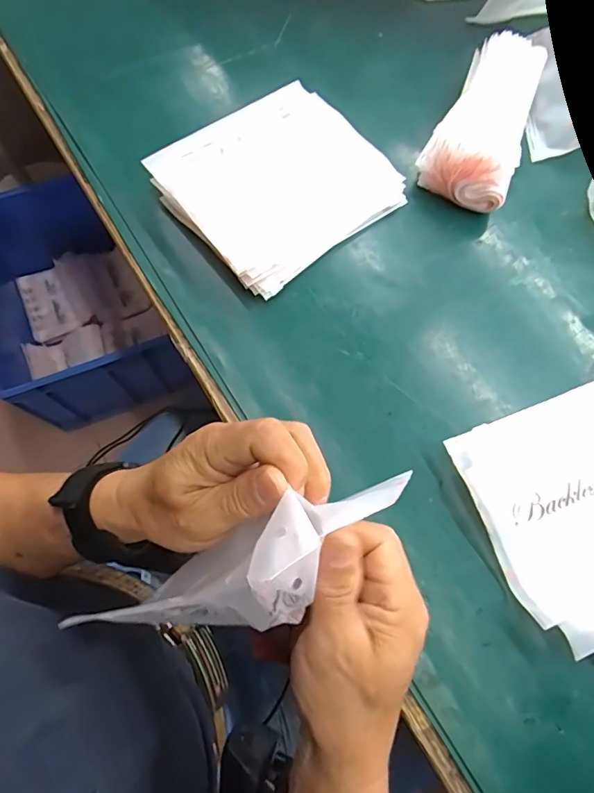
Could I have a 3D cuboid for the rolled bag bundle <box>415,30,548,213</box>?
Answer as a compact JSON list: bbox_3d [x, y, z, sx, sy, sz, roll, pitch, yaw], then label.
[{"bbox_3d":[0.195,-0.289,0.477,0.085,0.050,0.201,23,72,6],"label":"rolled bag bundle"}]

